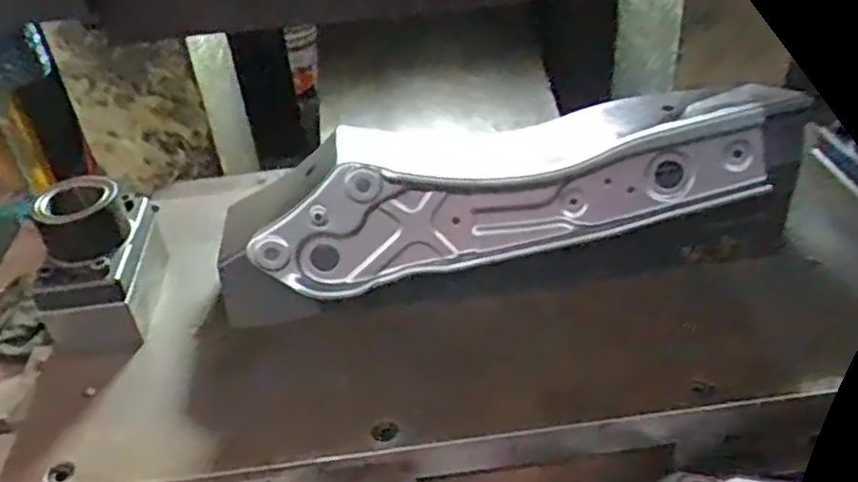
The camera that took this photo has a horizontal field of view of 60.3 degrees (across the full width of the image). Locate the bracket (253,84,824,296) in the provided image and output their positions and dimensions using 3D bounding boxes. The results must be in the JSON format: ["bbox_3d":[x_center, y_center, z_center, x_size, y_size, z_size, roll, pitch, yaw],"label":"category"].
[{"bbox_3d":[0.077,-0.041,0.631,0.445,0.103,0.020,-13,21,2],"label":"bracket"}]

